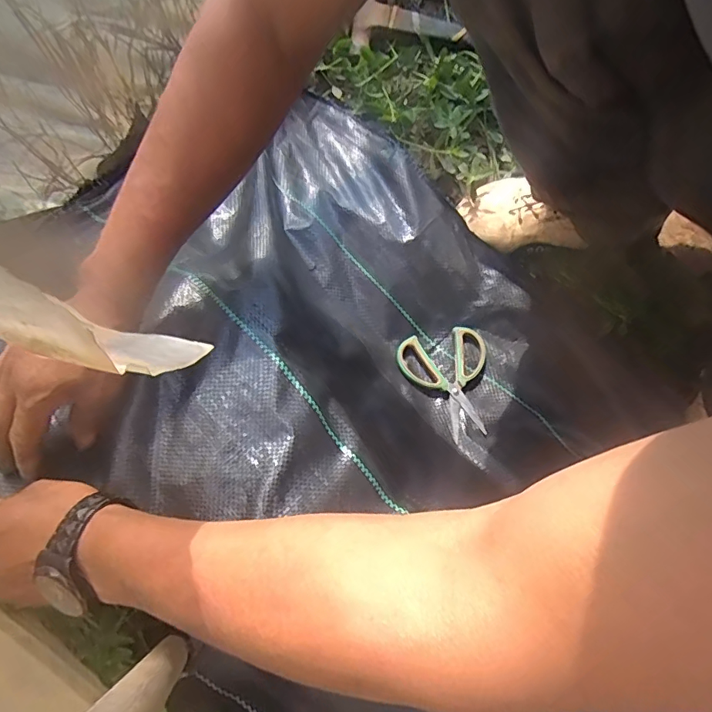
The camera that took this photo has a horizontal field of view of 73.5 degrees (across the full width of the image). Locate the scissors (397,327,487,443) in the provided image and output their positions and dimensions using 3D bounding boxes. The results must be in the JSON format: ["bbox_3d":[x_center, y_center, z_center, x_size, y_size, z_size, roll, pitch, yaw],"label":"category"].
[{"bbox_3d":[0.109,0.018,0.505,0.092,0.015,0.120,-33,79,-8],"label":"scissors"}]

